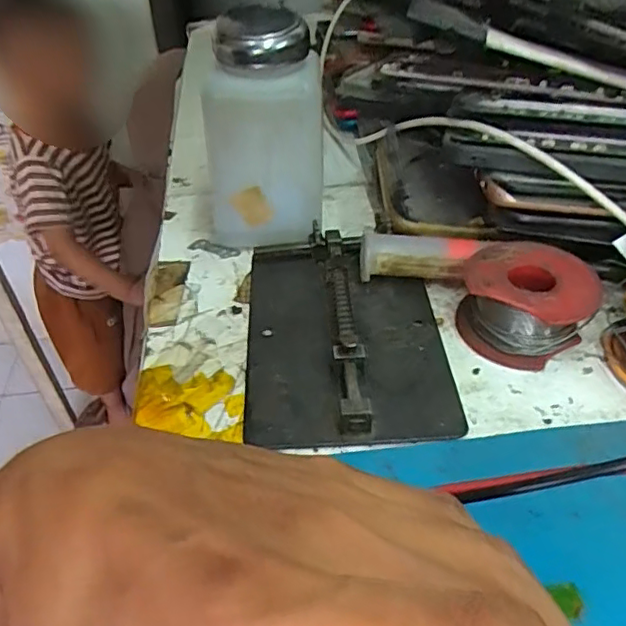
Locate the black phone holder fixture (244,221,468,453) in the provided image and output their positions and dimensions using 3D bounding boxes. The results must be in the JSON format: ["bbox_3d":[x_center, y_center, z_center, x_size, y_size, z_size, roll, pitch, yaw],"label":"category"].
[{"bbox_3d":[0.013,0.005,0.245,0.078,0.016,0.113,-2,41,-2],"label":"black phone holder fixture"}]

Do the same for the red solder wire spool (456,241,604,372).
[{"bbox_3d":[0.087,-0.005,0.244,0.049,0.028,0.047,0,41,0],"label":"red solder wire spool"}]

